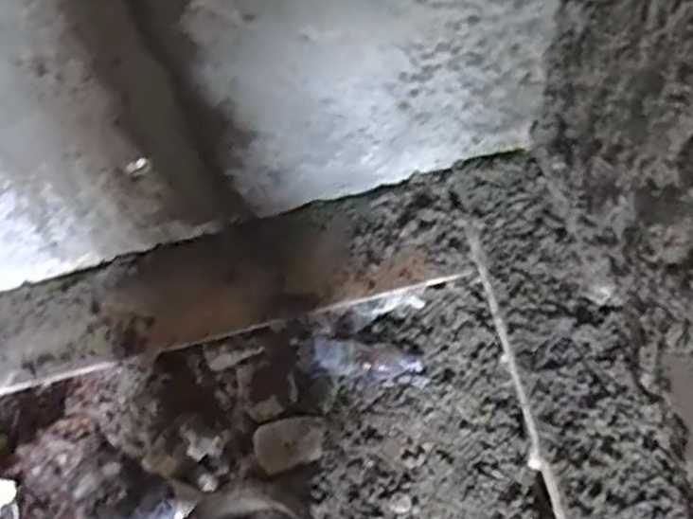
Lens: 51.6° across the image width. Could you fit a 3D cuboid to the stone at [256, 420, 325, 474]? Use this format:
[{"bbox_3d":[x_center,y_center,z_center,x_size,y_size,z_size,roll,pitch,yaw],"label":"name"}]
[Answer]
[{"bbox_3d":[-0.105,0.351,1.368,0.132,0.032,0.085,-17,65,-5],"label":"stone"}]

